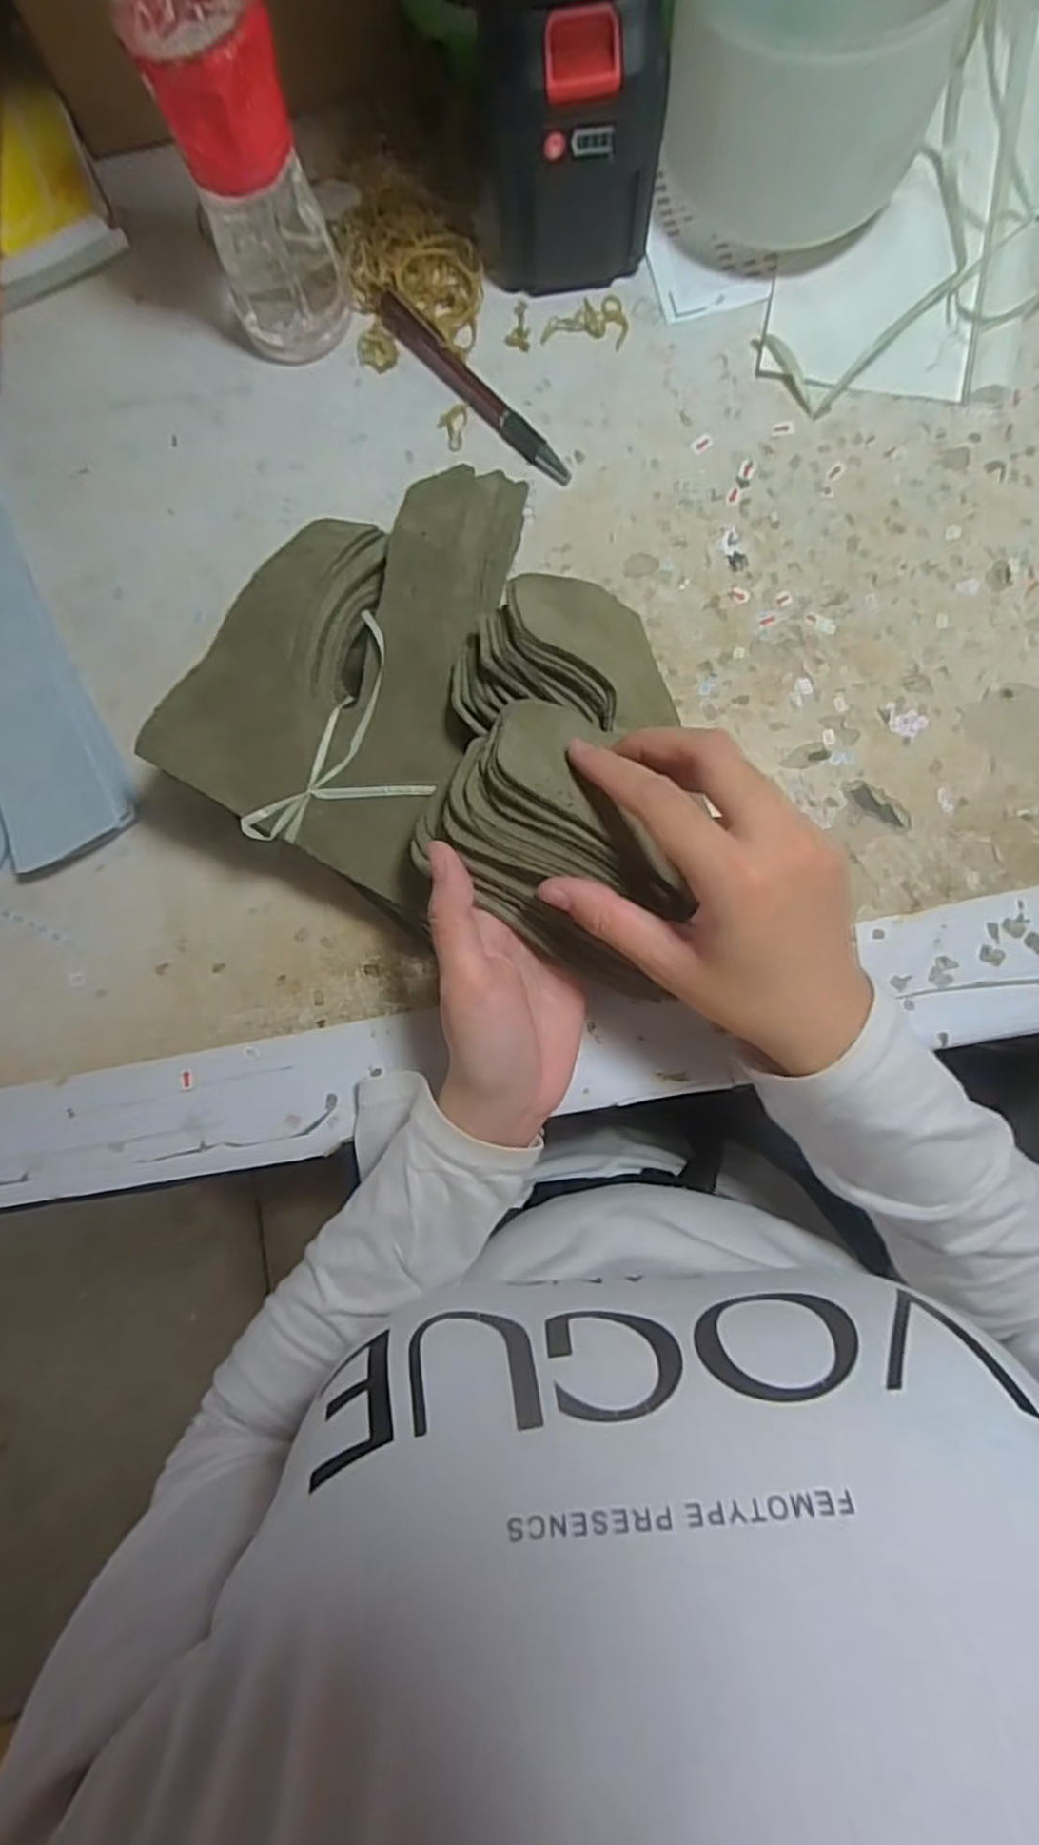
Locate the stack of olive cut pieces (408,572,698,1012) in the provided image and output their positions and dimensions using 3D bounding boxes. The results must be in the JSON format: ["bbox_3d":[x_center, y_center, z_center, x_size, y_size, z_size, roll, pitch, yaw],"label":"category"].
[{"bbox_3d":[0.019,-0.061,0.295,0.098,0.060,0.163,7,84,4],"label":"stack of olive cut pieces"}]

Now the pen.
[{"bbox_3d":[-0.024,-0.275,0.376,0.014,0.008,0.139,-43,83,-2],"label":"pen"}]

